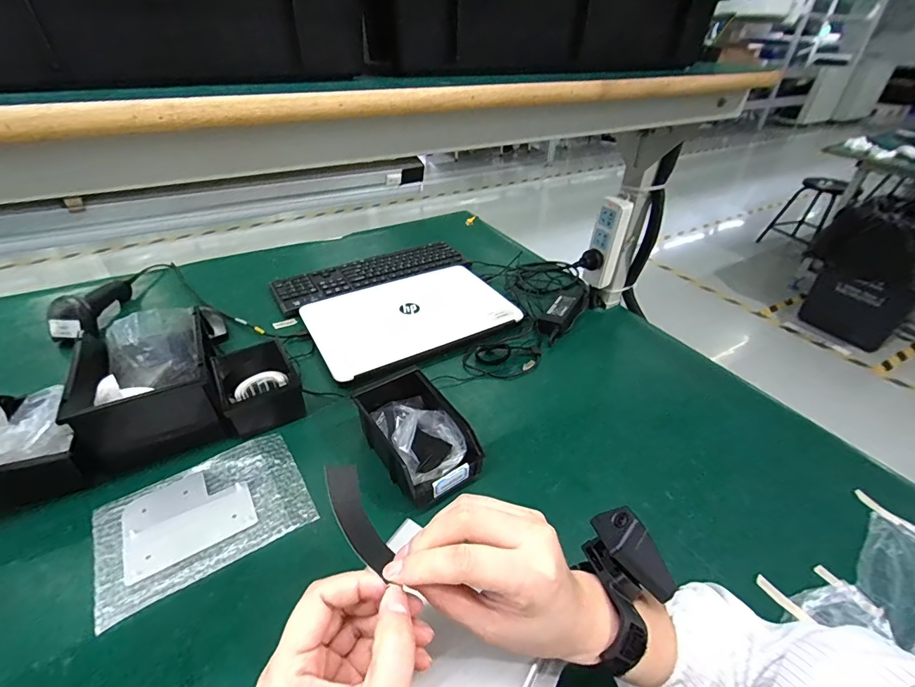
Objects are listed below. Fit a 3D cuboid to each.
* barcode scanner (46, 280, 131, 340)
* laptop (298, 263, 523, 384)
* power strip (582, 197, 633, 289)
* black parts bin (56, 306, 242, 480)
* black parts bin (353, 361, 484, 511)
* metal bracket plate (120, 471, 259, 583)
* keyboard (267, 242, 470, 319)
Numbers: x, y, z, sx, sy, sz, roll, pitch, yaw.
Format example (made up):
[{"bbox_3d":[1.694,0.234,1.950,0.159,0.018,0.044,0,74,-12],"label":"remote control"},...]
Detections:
[{"bbox_3d":[-0.698,-0.070,0.795,0.070,0.095,0.171,-7,39,-10],"label":"barcode scanner"},{"bbox_3d":[-0.091,-0.059,0.821,0.370,0.020,0.240,-20,43,-25],"label":"laptop"},{"bbox_3d":[0.281,-0.187,0.799,0.029,0.173,0.057,-28,47,-31],"label":"power strip"},{"bbox_3d":[-0.417,0.061,0.581,0.168,0.106,0.189,-15,42,-20],"label":"black parts bin"},{"bbox_3d":[-0.060,0.118,0.567,0.102,0.074,0.198,-22,44,-26],"label":"black parts bin"},{"bbox_3d":[-0.325,0.205,0.508,0.132,0.004,0.113,-22,44,-26],"label":"metal bracket plate"},{"bbox_3d":[-0.188,-0.160,0.962,0.432,0.020,0.128,-20,44,-25],"label":"keyboard"}]

